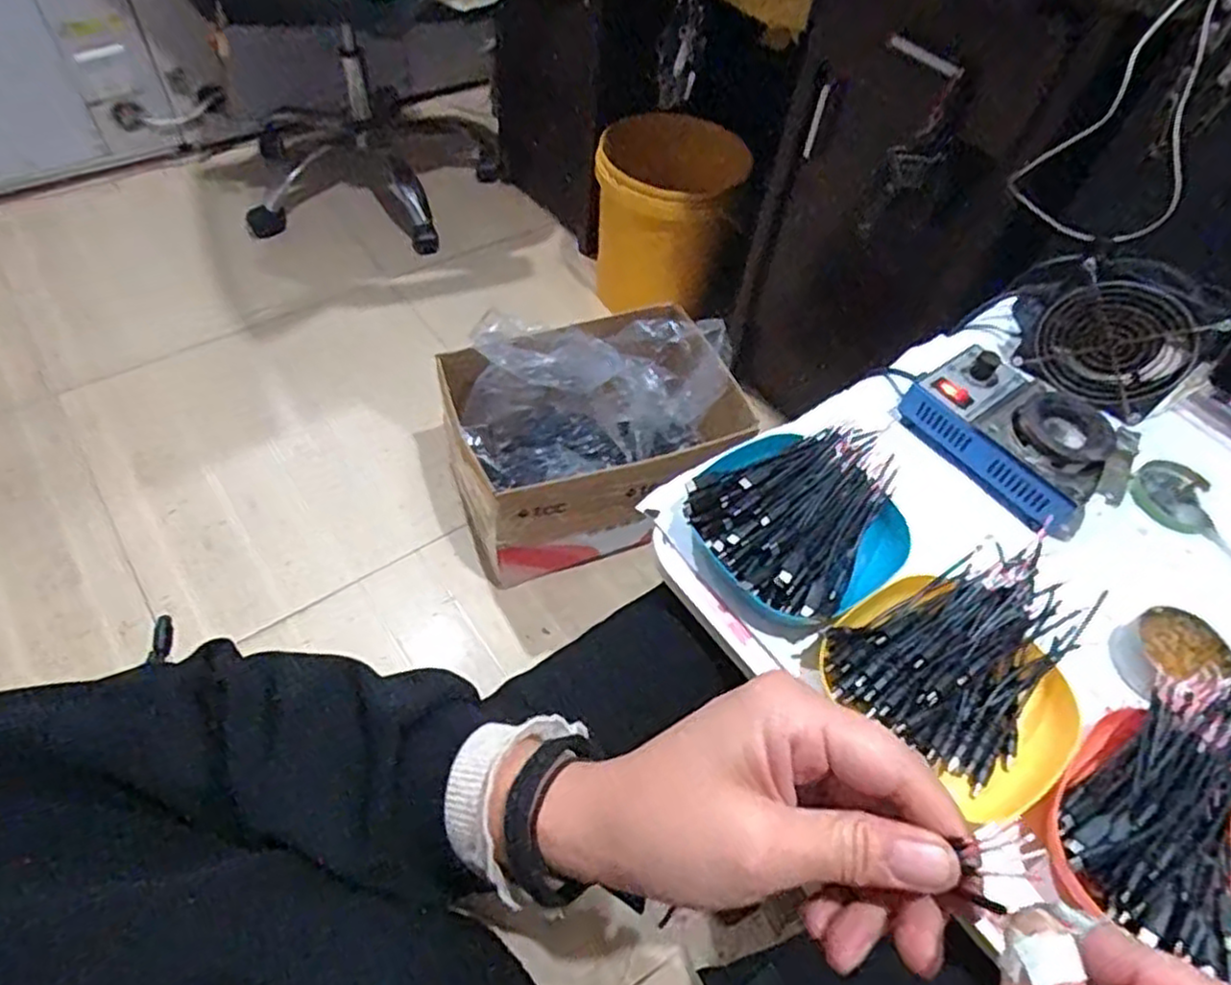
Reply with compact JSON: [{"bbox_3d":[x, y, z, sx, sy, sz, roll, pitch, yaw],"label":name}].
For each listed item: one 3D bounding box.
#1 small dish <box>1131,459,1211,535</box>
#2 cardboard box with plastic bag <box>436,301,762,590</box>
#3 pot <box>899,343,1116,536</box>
[{"bbox_3d":[0.453,0.003,0.590,0.059,0.015,0.062,3,54,-4],"label":"small dish"},{"bbox_3d":[-0.038,-0.089,1.047,0.371,0.290,0.266,-17,58,-17],"label":"cardboard box with plastic bag"},{"bbox_3d":[0.315,-0.048,0.573,0.090,0.056,0.156,-29,62,-24],"label":"pot"}]

